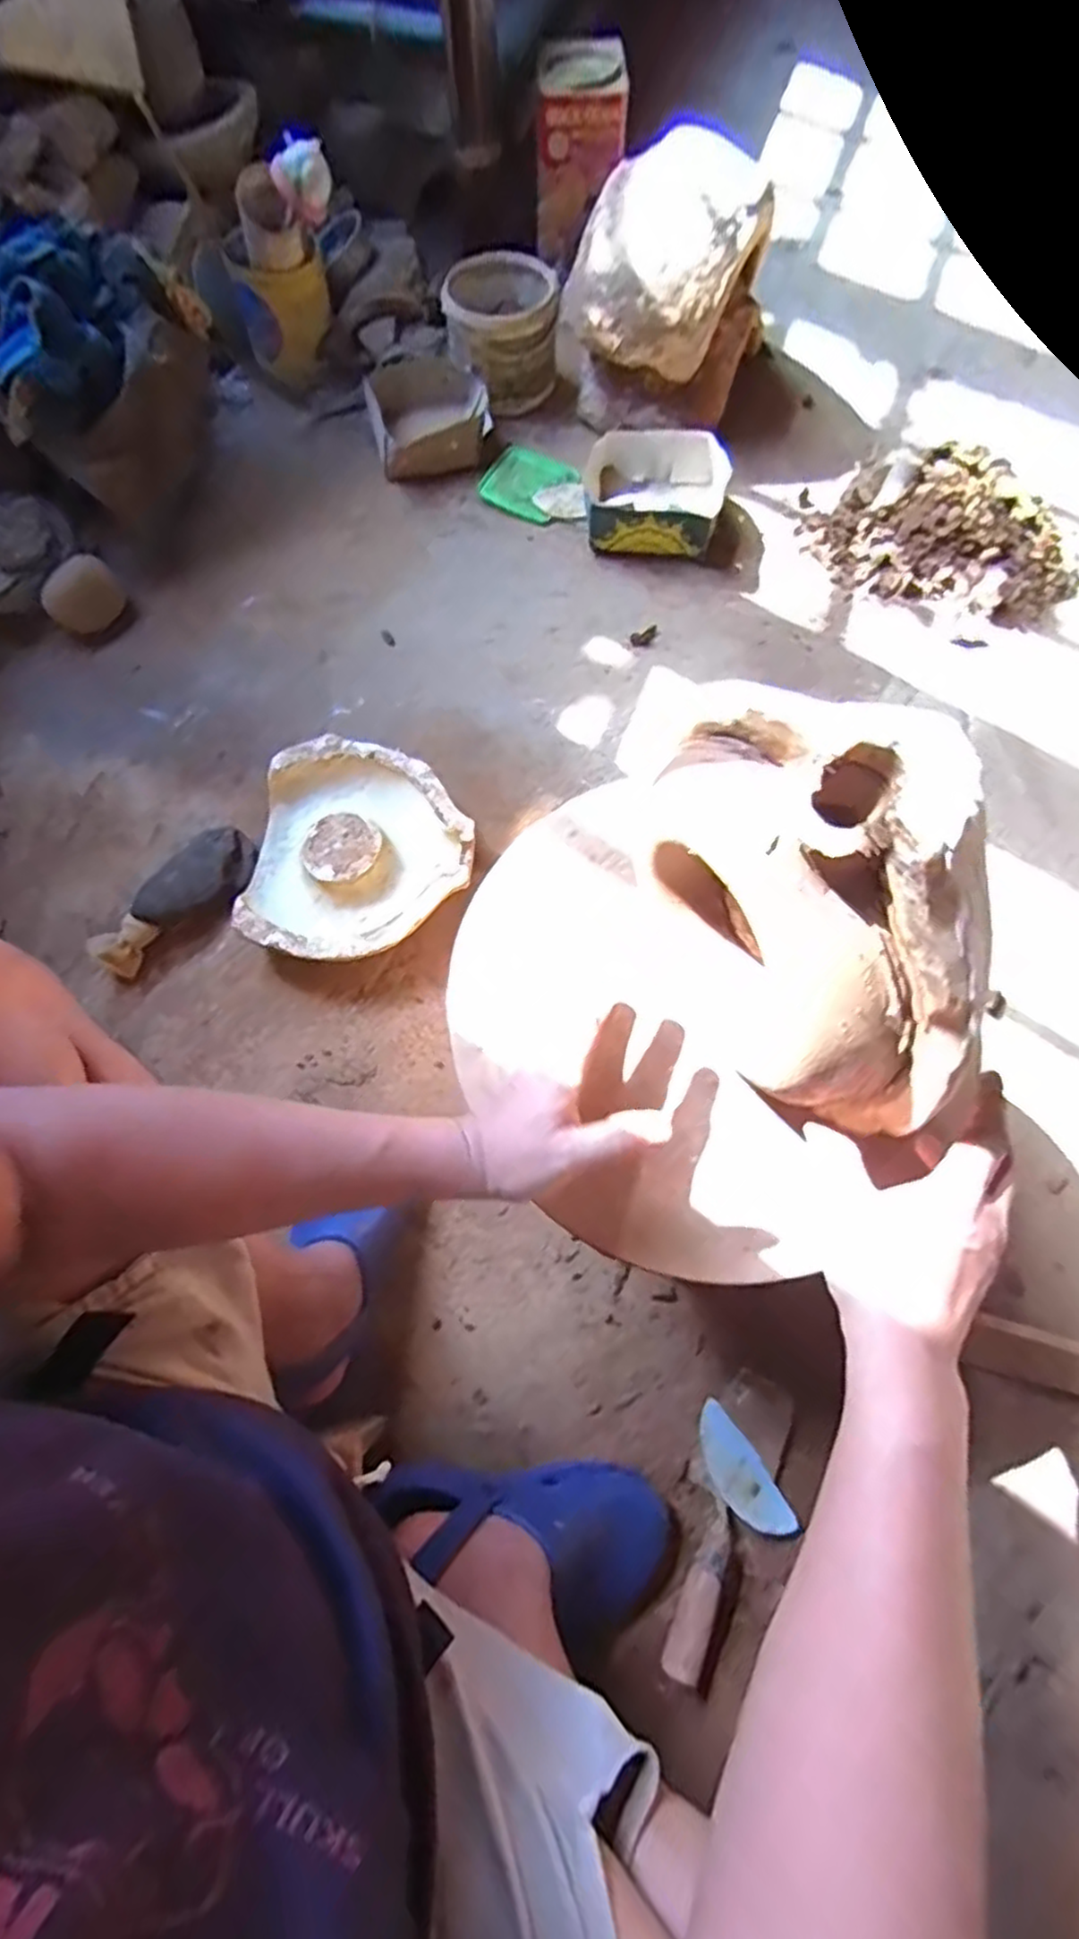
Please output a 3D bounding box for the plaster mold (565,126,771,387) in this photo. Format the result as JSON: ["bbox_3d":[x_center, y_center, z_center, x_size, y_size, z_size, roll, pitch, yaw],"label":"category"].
[{"bbox_3d":[0.179,-1.057,1.067,0.274,0.184,0.209,9,70,3],"label":"plaster mold"}]

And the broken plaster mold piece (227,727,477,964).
[{"bbox_3d":[-0.222,-0.142,0.894,0.269,0.070,0.297,7,70,4],"label":"broken plaster mold piece"}]

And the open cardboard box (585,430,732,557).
[{"bbox_3d":[0.180,-0.743,1.123,0.220,0.069,0.204,7,70,4],"label":"open cardboard box"}]

